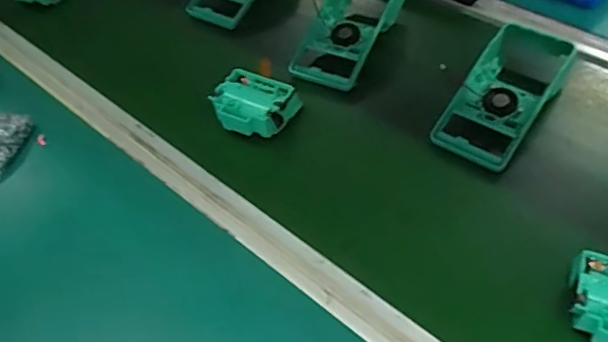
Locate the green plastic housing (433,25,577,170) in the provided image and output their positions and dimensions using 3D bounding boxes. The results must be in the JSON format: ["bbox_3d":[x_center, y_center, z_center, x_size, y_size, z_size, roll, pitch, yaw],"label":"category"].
[{"bbox_3d":[0.212,-0.085,0.585,0.084,0.057,0.178,28,55,23],"label":"green plastic housing"}]

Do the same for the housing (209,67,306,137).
[{"bbox_3d":[-0.052,-0.065,0.587,0.079,0.039,0.058,20,52,17],"label":"housing"}]

